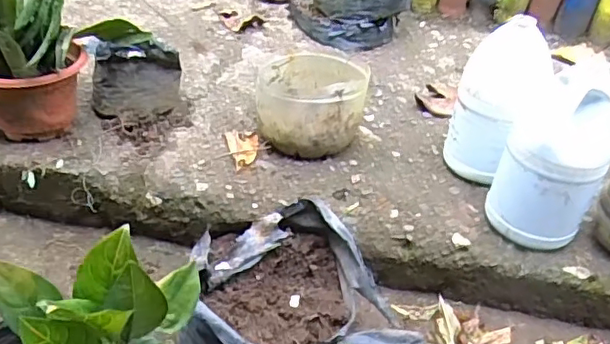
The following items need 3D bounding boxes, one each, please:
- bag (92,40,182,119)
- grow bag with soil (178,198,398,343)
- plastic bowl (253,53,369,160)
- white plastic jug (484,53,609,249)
[{"bbox_3d":[-0.329,-0.180,1.143,0.172,0.136,0.133,-8,40,-17],"label":"bag"},{"bbox_3d":[-0.040,0.189,0.855,0.259,0.162,0.226,-15,42,-25],"label":"grow bag with soil"},{"bbox_3d":[0.011,-0.129,1.125,0.197,0.156,0.193,-1,38,-9],"label":"plastic bowl"},{"bbox_3d":[0.400,-0.024,0.936,0.152,0.301,0.132,24,41,22],"label":"white plastic jug"}]

